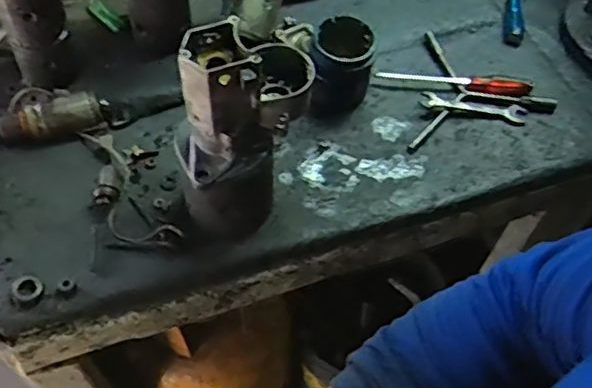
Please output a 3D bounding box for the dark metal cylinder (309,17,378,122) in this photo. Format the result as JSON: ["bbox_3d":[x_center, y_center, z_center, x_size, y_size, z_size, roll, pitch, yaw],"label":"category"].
[{"bbox_3d":[0.063,-0.182,0.869,0.082,0.108,0.089,3,56,-1],"label":"dark metal cylinder"}]

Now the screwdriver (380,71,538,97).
[{"bbox_3d":[0.236,-0.167,0.919,0.223,0.027,0.033,8,56,2],"label":"screwdriver"}]

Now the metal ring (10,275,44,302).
[{"bbox_3d":[-0.311,0.111,0.715,0.037,0.015,0.031,36,62,19],"label":"metal ring"}]

